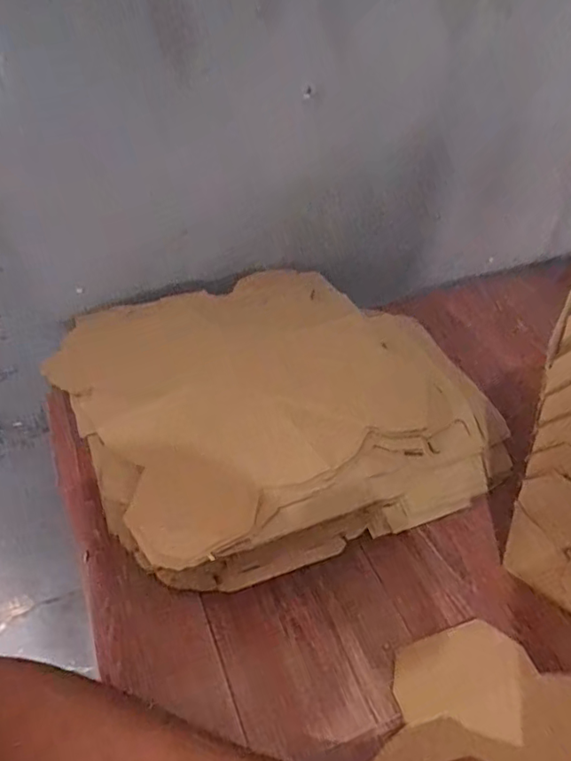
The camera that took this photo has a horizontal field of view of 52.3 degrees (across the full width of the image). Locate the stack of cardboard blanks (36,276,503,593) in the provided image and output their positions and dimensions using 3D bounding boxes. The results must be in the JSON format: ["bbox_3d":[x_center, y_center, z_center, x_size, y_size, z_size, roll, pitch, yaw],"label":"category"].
[{"bbox_3d":[-0.016,0.015,0.520,0.310,0.093,0.313,-19,45,-24],"label":"stack of cardboard blanks"}]

